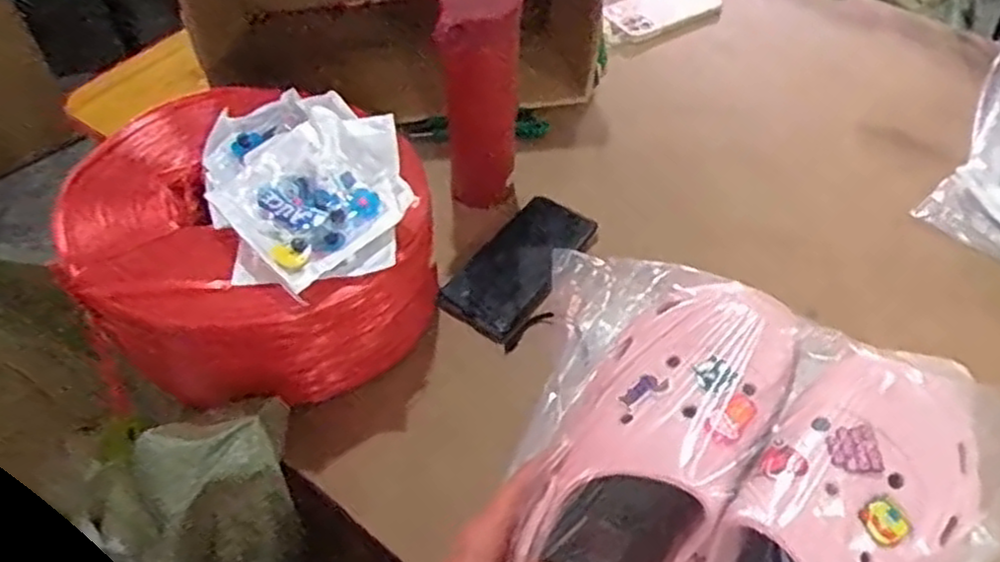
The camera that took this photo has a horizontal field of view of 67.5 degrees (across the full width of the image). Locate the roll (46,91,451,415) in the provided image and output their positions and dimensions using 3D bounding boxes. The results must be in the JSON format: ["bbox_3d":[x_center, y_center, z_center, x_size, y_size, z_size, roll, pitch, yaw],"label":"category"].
[{"bbox_3d":[-0.197,-0.023,0.602,0.269,0.133,0.223,16,53,13],"label":"roll"}]

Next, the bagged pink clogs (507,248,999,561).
[{"bbox_3d":[0.116,0.164,0.437,0.306,0.110,0.321,23,77,23],"label":"bagged pink clogs"}]

